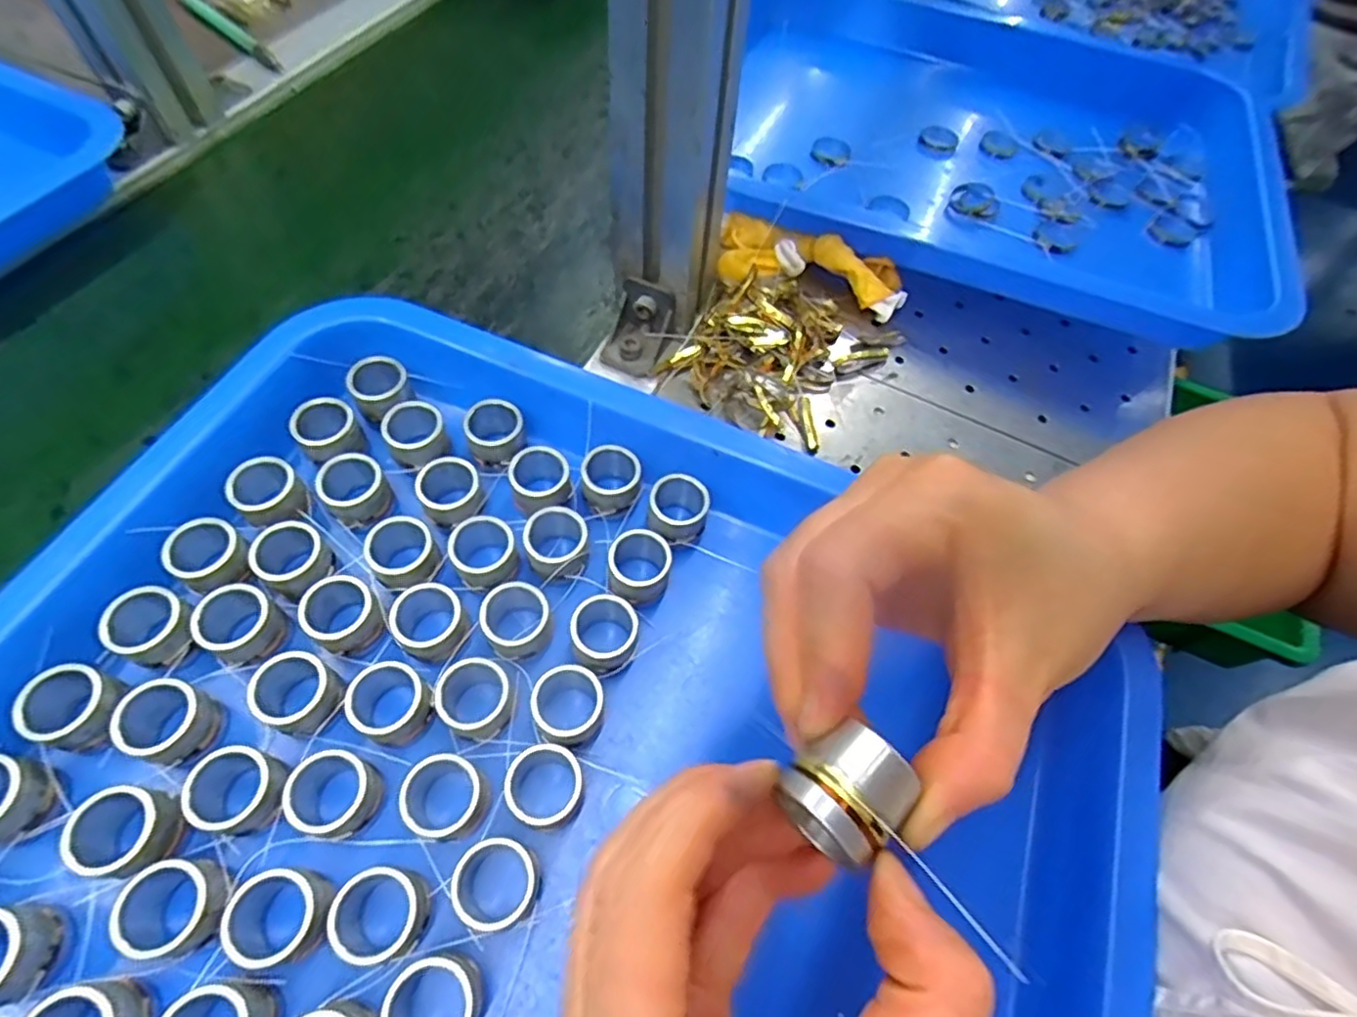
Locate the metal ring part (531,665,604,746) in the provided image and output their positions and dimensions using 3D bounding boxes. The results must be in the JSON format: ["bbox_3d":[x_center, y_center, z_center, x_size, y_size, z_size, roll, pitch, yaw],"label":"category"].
[{"bbox_3d":[-0.039,0.072,0.241,0.024,0.025,0.026,2,59,-3],"label":"metal ring part"}]

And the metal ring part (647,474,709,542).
[{"bbox_3d":[0.000,0.001,0.287,0.023,0.021,0.027,9,59,1],"label":"metal ring part"}]

